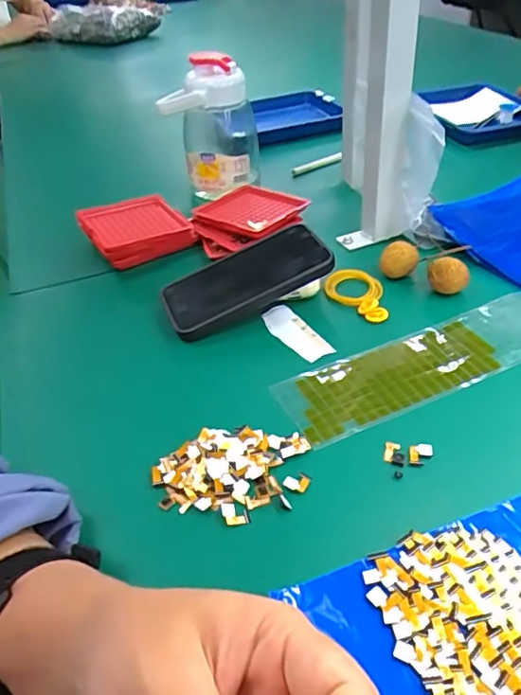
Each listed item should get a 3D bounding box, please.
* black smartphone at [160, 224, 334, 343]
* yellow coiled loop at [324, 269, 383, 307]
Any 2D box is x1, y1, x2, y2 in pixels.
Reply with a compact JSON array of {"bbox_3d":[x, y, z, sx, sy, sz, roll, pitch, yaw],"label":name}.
[{"bbox_3d":[-0.015,-0.065,0.513,0.157,0.016,0.084,-26,42,-8],"label":"black smartphone"},{"bbox_3d":[0.091,-0.060,0.533,0.055,0.010,0.054,5,41,11],"label":"yellow coiled loop"}]

